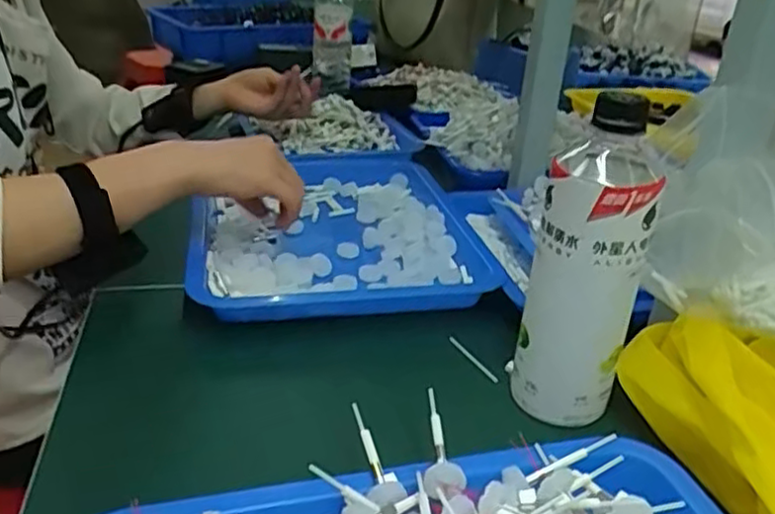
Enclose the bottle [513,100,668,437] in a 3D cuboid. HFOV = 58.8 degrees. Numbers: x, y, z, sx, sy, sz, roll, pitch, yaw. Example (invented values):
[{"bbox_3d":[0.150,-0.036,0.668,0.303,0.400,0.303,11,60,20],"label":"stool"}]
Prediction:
[{"bbox_3d":[0.127,0.004,0.437,0.065,0.204,0.059,14,29,19],"label":"bottle"}]

